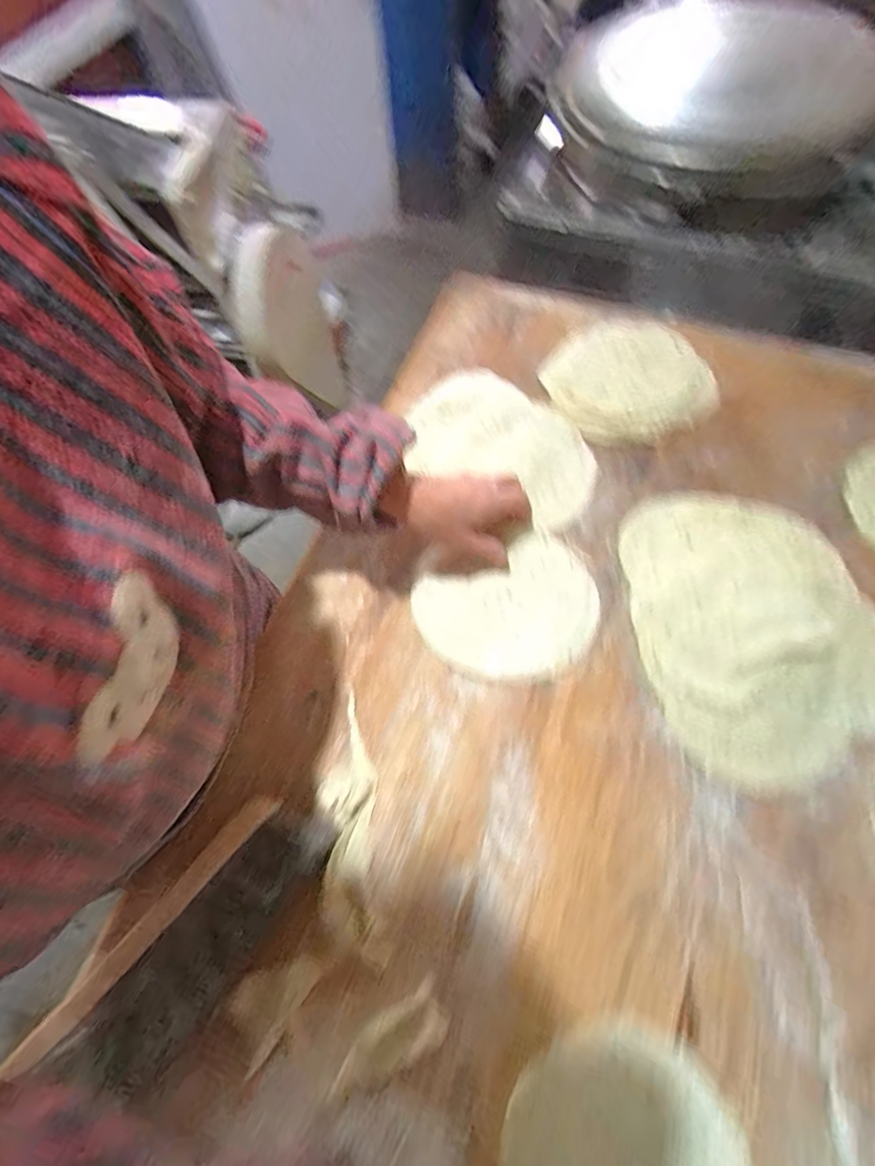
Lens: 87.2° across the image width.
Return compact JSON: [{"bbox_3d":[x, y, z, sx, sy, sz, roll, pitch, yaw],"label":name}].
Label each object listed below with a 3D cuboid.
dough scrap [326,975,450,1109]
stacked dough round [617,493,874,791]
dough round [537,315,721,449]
[{"bbox_3d":[-0.035,0.321,0.319,0.086,0.009,0.033,-29,68,-9],"label":"dough scrap"},{"bbox_3d":[0.282,0.027,0.414,0.217,0.029,0.264,-17,67,-4],"label":"stacked dough round"},{"bbox_3d":[0.217,-0.240,0.536,0.174,0.018,0.186,-1,67,3],"label":"dough round"}]

